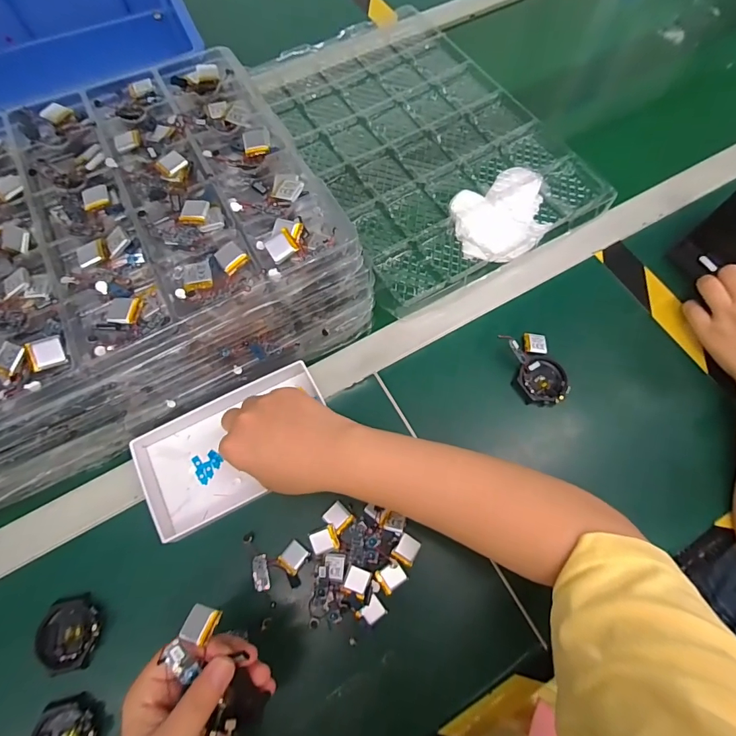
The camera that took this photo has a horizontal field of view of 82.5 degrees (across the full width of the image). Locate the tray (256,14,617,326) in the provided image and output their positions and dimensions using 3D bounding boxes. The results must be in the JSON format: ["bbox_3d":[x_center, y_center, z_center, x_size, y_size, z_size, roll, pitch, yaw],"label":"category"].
[{"bbox_3d":[0.061,-0.297,0.545,0.305,0.034,0.436,-27,70,-10],"label":"tray"}]

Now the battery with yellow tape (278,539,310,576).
[{"bbox_3d":[-0.066,0.166,0.368,0.020,0.004,0.023,35,73,13],"label":"battery with yellow tape"}]

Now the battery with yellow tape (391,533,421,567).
[{"bbox_3d":[0.034,0.161,0.371,0.020,0.004,0.022,29,71,12],"label":"battery with yellow tape"}]

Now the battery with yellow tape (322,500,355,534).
[{"bbox_3d":[-0.027,0.136,0.383,0.022,0.005,0.021,40,74,15],"label":"battery with yellow tape"}]

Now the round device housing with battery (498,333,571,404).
[{"bbox_3d":[0.174,0.000,0.433,0.047,0.029,0.077,-16,69,-6],"label":"round device housing with battery"}]

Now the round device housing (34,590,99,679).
[{"bbox_3d":[-0.246,0.220,0.348,0.047,0.014,0.053,-13,69,-5],"label":"round device housing"}]

